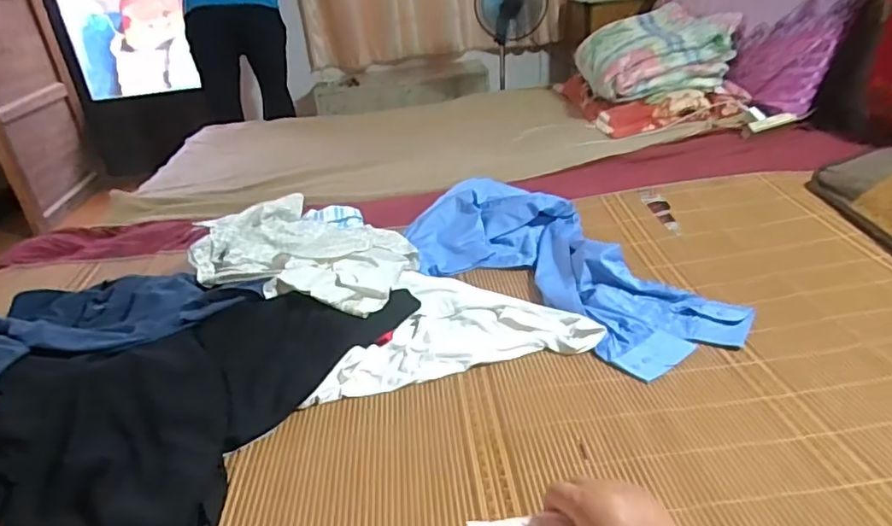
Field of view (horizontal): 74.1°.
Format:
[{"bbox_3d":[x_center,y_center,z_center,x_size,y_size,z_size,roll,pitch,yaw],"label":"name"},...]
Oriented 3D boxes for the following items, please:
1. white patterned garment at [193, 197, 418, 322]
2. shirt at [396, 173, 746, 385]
[{"bbox_3d":[-0.238,-0.018,1.045,0.491,0.076,0.304,18,36,40],"label":"white patterned garment"},{"bbox_3d":[0.192,-0.012,0.998,0.299,0.083,0.596,-25,32,-32],"label":"shirt"}]

